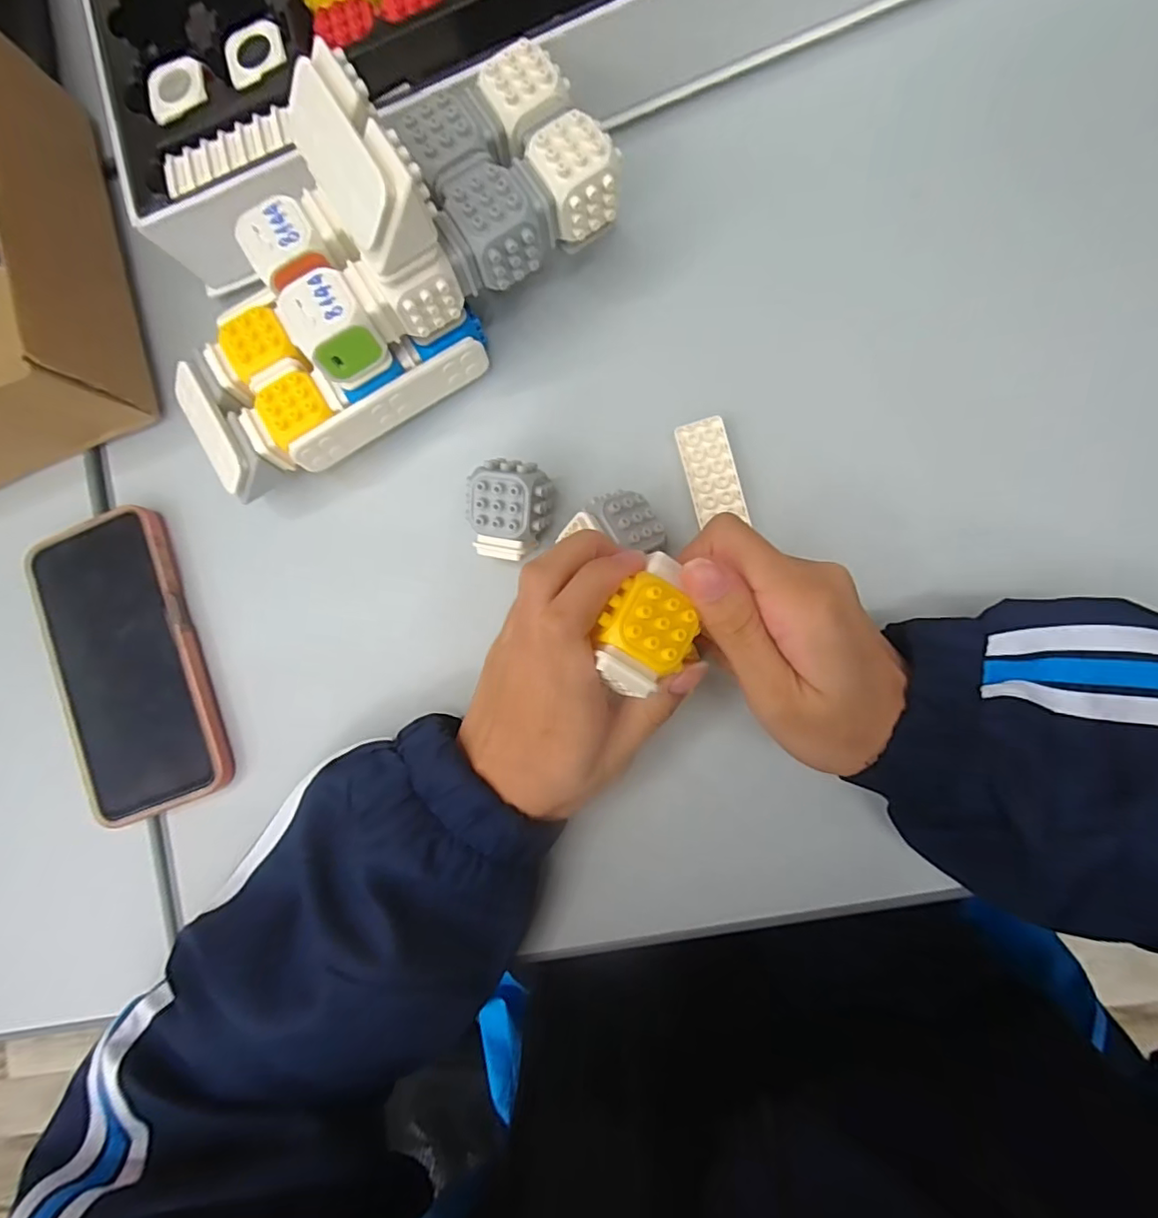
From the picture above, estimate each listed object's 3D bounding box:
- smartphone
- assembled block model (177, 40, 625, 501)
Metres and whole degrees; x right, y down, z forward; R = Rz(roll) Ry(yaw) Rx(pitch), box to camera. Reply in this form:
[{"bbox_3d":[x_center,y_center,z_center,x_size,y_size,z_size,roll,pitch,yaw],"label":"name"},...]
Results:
[{"bbox_3d":[-0.254,0.032,0.318,0.080,0.017,0.164,-21,84,6],"label":"smartphone"},{"bbox_3d":[-0.097,-0.146,0.240,0.230,0.089,0.081,-31,83,5],"label":"assembled block model"}]

